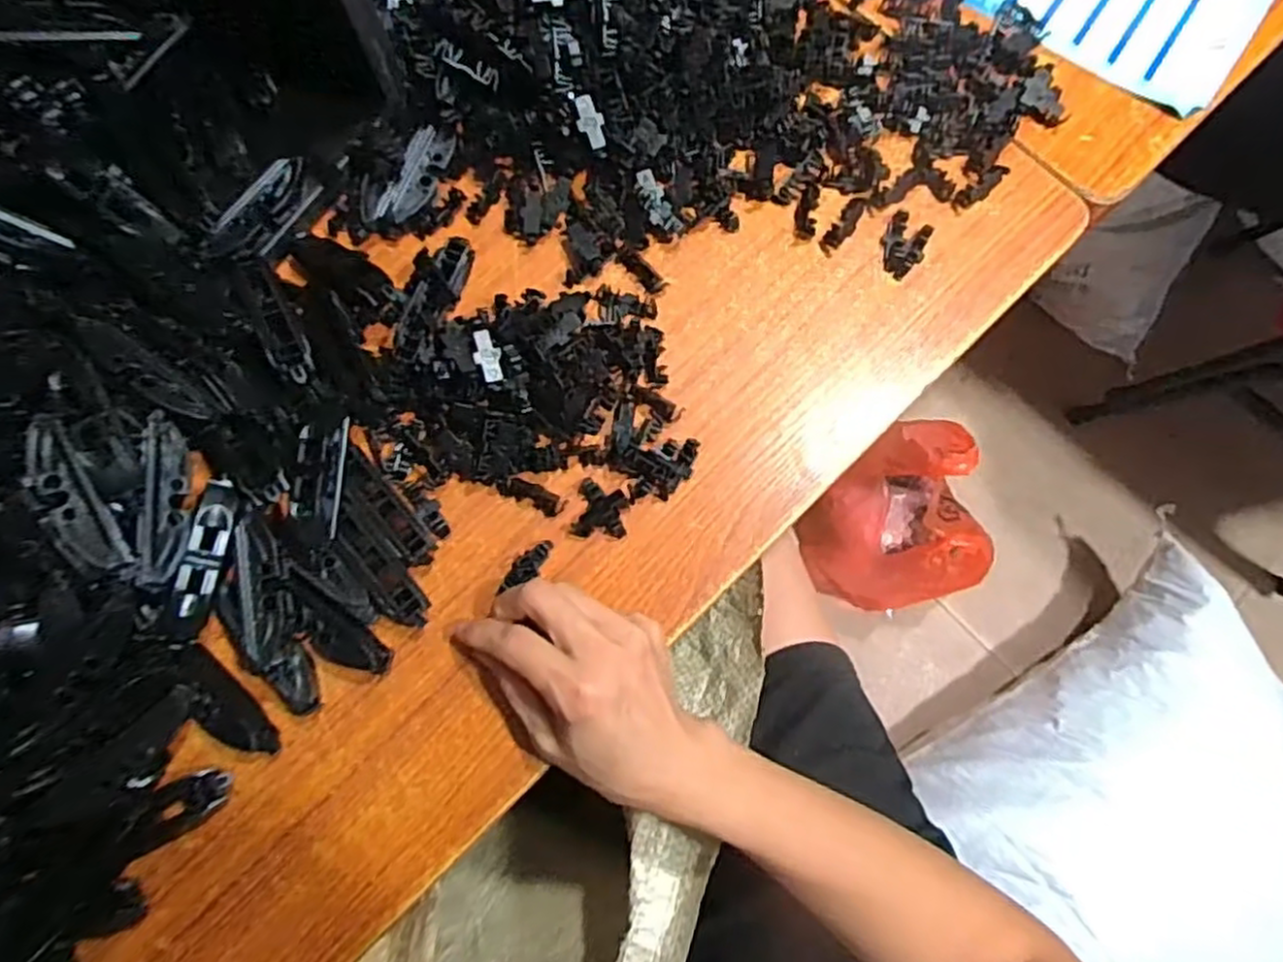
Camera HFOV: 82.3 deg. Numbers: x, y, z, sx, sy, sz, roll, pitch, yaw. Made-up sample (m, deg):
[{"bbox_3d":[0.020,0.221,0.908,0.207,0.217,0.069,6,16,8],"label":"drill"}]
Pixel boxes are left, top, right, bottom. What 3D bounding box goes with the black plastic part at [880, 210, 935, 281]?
[{"bbox_3d":[0.147,-0.132,0.412,0.025,0.006,0.036,31,78,6],"label":"black plastic part"}]

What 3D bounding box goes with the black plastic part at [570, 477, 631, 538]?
[{"bbox_3d":[-0.020,0.015,0.379,0.027,0.007,0.029,12,77,2],"label":"black plastic part"}]

